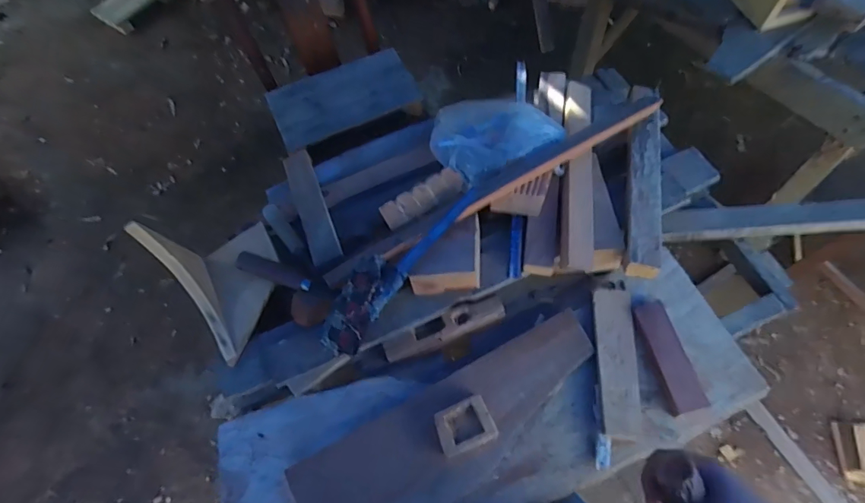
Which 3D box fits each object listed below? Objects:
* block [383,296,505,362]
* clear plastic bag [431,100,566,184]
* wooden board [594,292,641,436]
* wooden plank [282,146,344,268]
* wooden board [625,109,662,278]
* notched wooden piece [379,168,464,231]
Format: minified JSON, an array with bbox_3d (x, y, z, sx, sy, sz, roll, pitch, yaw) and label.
[{"bbox_3d":[0.021,0.133,0.801,0.215,0.028,0.050,-20,87,-5],"label":"block"},{"bbox_3d":[0.104,-0.233,0.870,0.215,0.063,0.190,-24,64,-10],"label":"clear plastic bag"},{"bbox_3d":[0.298,0.172,0.740,0.060,0.019,0.238,4,63,5],"label":"wooden board"},{"bbox_3d":[-0.224,-0.088,0.851,0.055,0.011,0.294,-25,53,-2],"label":"wooden plank"},{"bbox_3d":[0.371,-0.116,0.809,0.056,0.027,0.340,11,64,8],"label":"wooden board"},{"bbox_3d":[-0.017,-0.095,0.796,0.148,0.027,0.043,-29,65,-12],"label":"notched wooden piece"}]

